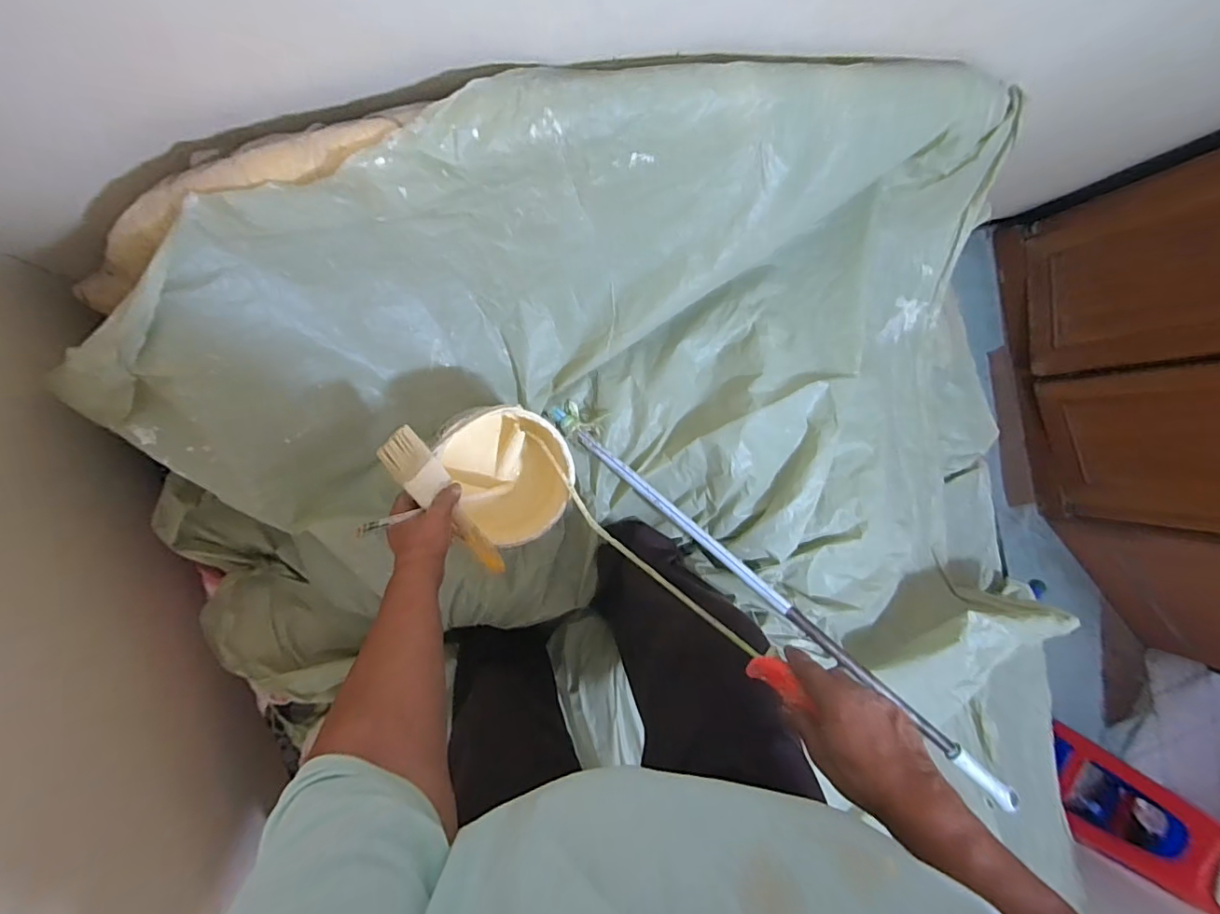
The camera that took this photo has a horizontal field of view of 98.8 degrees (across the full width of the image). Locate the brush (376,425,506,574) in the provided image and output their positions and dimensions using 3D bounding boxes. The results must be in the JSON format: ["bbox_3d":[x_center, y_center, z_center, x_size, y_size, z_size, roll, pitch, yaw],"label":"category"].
[{"bbox_3d":[-0.183,0.058,0.592,0.015,0.063,0.198,-25,110,19],"label":"brush"}]

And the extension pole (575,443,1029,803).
[{"bbox_3d":[0.262,0.227,0.780,0.798,0.026,0.024,41,86,6],"label":"extension pole"}]

